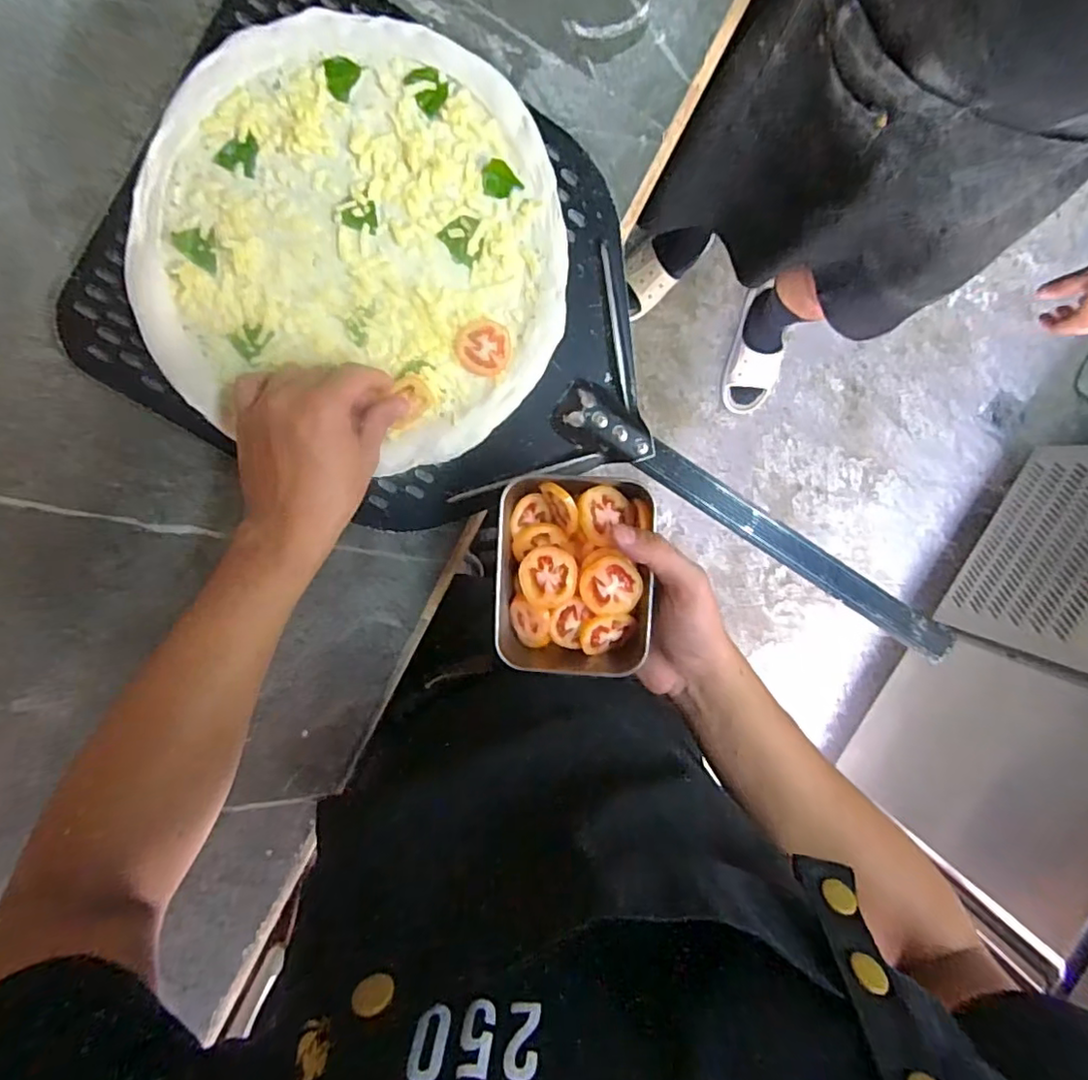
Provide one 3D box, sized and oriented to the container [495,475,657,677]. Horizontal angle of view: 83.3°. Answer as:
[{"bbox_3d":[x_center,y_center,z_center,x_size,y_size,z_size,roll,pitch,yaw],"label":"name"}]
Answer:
[{"bbox_3d":[0.019,0.028,0.431,0.103,0.049,0.142,-1,98,-6],"label":"container"}]

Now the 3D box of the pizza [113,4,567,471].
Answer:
[{"bbox_3d":[-0.138,-0.227,0.466,0.315,0.012,0.297,-1,98,-6],"label":"pizza"}]

